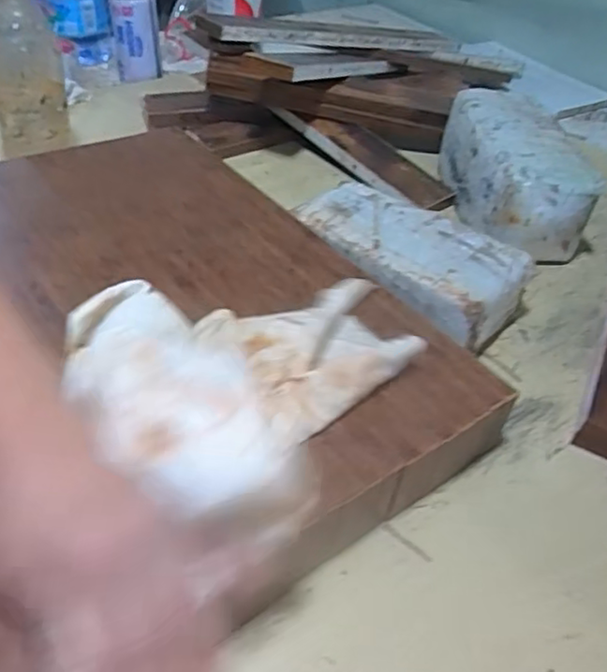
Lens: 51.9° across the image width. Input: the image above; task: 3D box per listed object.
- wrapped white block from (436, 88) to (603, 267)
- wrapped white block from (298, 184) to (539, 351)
[{"bbox_3d":[0.223,-0.181,0.677,0.106,0.093,0.216,1,42,-5],"label":"wrapped white block"},{"bbox_3d":[0.086,-0.064,0.568,0.208,0.068,0.110,31,48,26],"label":"wrapped white block"}]

